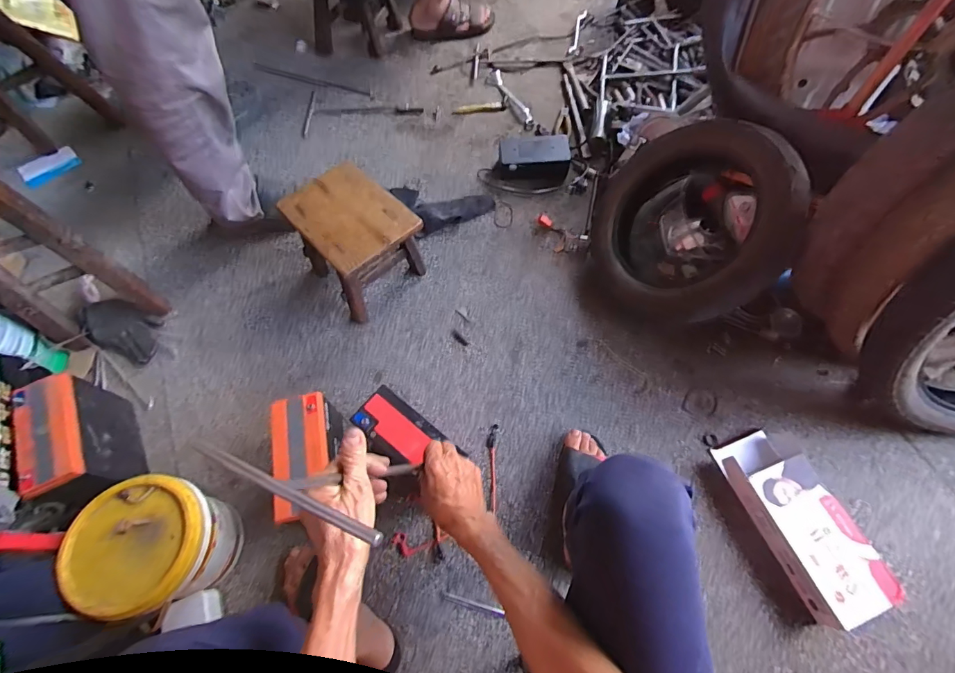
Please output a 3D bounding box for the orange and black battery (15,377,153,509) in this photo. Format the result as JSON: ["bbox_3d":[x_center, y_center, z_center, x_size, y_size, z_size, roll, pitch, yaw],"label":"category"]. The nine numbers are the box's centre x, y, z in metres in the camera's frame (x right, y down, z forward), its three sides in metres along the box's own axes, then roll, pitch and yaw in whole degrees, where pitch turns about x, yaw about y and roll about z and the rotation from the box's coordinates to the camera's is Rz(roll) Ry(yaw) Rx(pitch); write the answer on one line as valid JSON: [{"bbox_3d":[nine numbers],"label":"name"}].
[{"bbox_3d":[-0.675,0.182,0.749,0.105,0.155,0.187,-33,68,-15],"label":"orange and black battery"}]

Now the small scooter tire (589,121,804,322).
[{"bbox_3d":[0.397,-0.207,0.824,0.094,0.360,0.356,-8,21,-44],"label":"small scooter tire"}]

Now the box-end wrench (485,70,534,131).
[{"bbox_3d":[0.088,-0.661,1.216,0.050,0.010,0.255,-21,65,-9],"label":"box-end wrench"}]

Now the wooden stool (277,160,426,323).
[{"bbox_3d":[-0.242,-0.185,0.885,0.183,0.191,0.229,-39,70,-17],"label":"wooden stool"}]

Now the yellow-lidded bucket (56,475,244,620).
[{"bbox_3d":[-0.481,0.318,0.680,0.182,0.178,0.169,0,64,0],"label":"yellow-lidded bucket"}]

